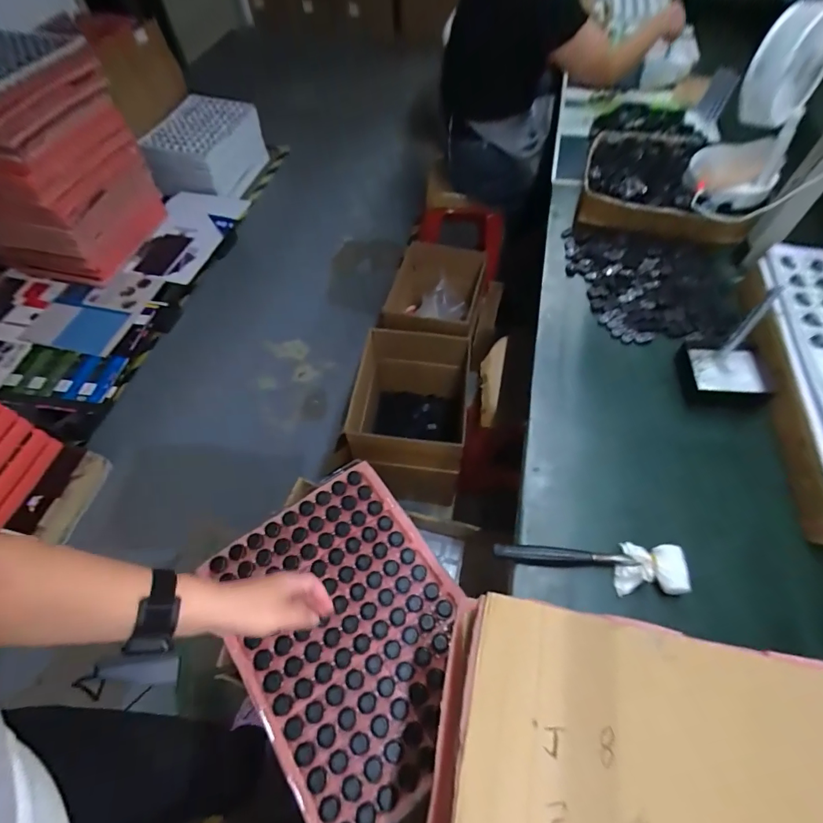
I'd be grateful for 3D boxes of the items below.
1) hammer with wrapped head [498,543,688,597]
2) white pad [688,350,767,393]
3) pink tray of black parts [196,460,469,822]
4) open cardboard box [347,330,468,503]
[{"bbox_3d":[0.230,0.205,0.566,0.229,0.049,0.057,0,57,4],"label":"hammer with wrapped head"},{"bbox_3d":[0.498,-0.058,0.692,0.095,0.033,0.080,2,58,5],"label":"white pad"},{"bbox_3d":[-0.103,0.367,0.745,0.362,0.035,0.489,-33,61,-16],"label":"pink tray of black parts"},{"bbox_3d":[-0.013,0.026,1.294,0.333,0.364,0.388,4,58,7],"label":"open cardboard box"}]

